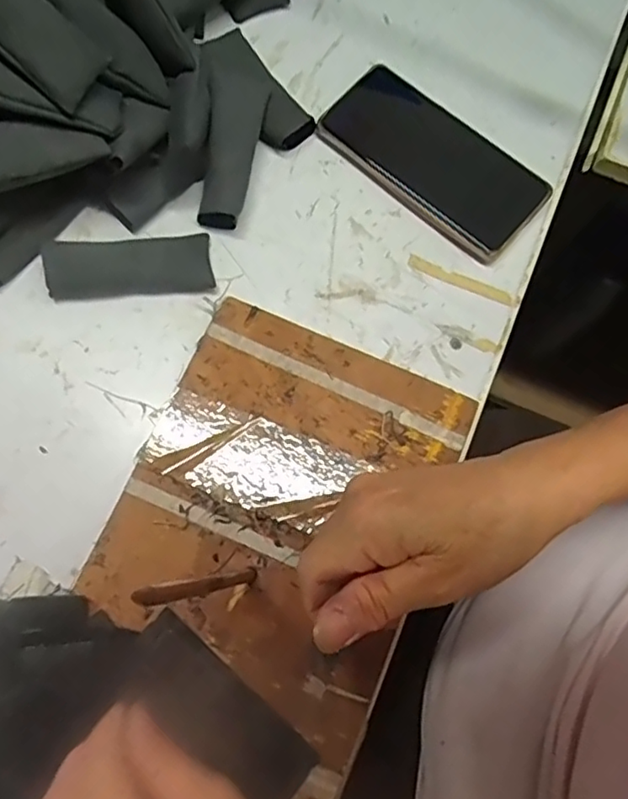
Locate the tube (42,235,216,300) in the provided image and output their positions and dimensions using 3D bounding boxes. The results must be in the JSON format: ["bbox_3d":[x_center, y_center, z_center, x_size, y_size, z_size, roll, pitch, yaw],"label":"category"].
[{"bbox_3d":[-0.118,-0.086,0.392,0.100,0.018,0.038,-8,75,-4],"label":"tube"}]

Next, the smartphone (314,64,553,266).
[{"bbox_3d":[0.084,-0.171,0.435,0.160,0.014,0.076,41,77,9],"label":"smartphone"}]

